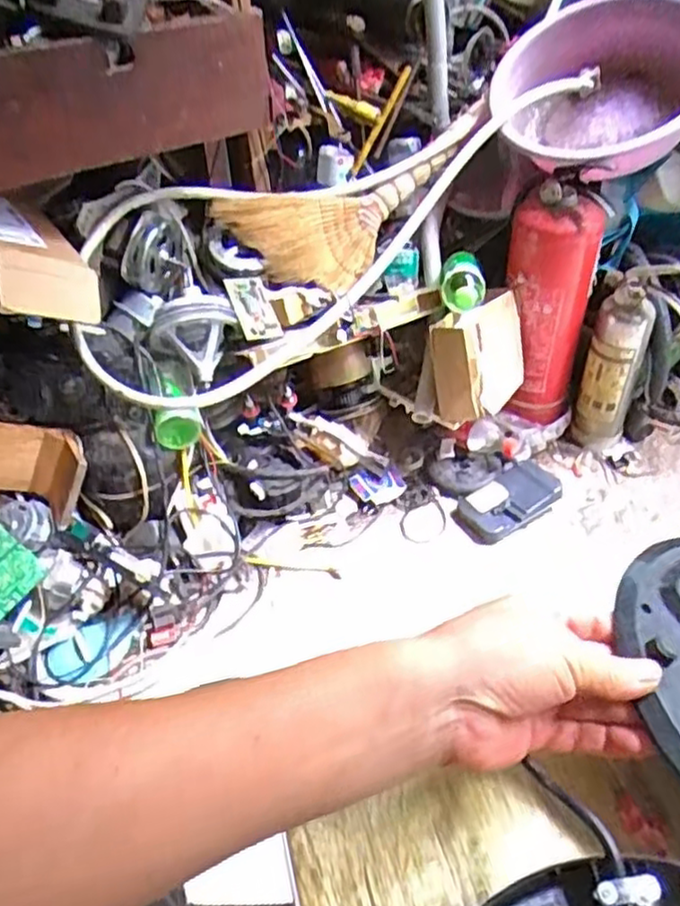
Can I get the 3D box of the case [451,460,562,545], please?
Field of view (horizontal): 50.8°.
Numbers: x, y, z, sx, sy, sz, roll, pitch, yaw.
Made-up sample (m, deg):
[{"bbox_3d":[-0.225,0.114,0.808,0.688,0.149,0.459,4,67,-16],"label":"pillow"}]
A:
[{"bbox_3d":[0.285,0.082,1.211,0.186,0.050,0.115,-27,46,-25],"label":"case"}]

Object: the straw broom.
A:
[{"bbox_3d":[0.056,-0.402,1.182,0.500,0.197,0.056,-25,14,-15],"label":"straw broom"}]

